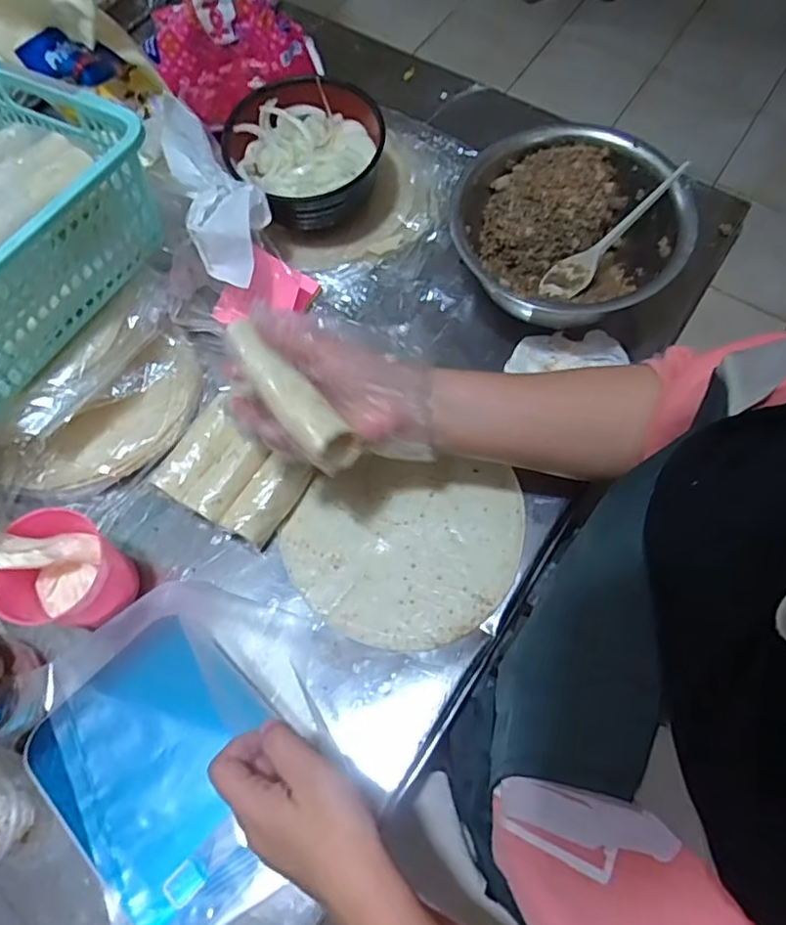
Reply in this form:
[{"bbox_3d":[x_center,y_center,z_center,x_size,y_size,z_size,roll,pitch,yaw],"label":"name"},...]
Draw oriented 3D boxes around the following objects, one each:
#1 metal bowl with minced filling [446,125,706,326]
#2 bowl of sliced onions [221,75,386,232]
[{"bbox_3d":[0.147,-0.192,0.538,0.183,0.093,0.186,0,68,1],"label":"metal bowl with minced filling"},{"bbox_3d":[-0.080,-0.277,0.575,0.140,0.070,0.134,0,68,1],"label":"bowl of sliced onions"}]

